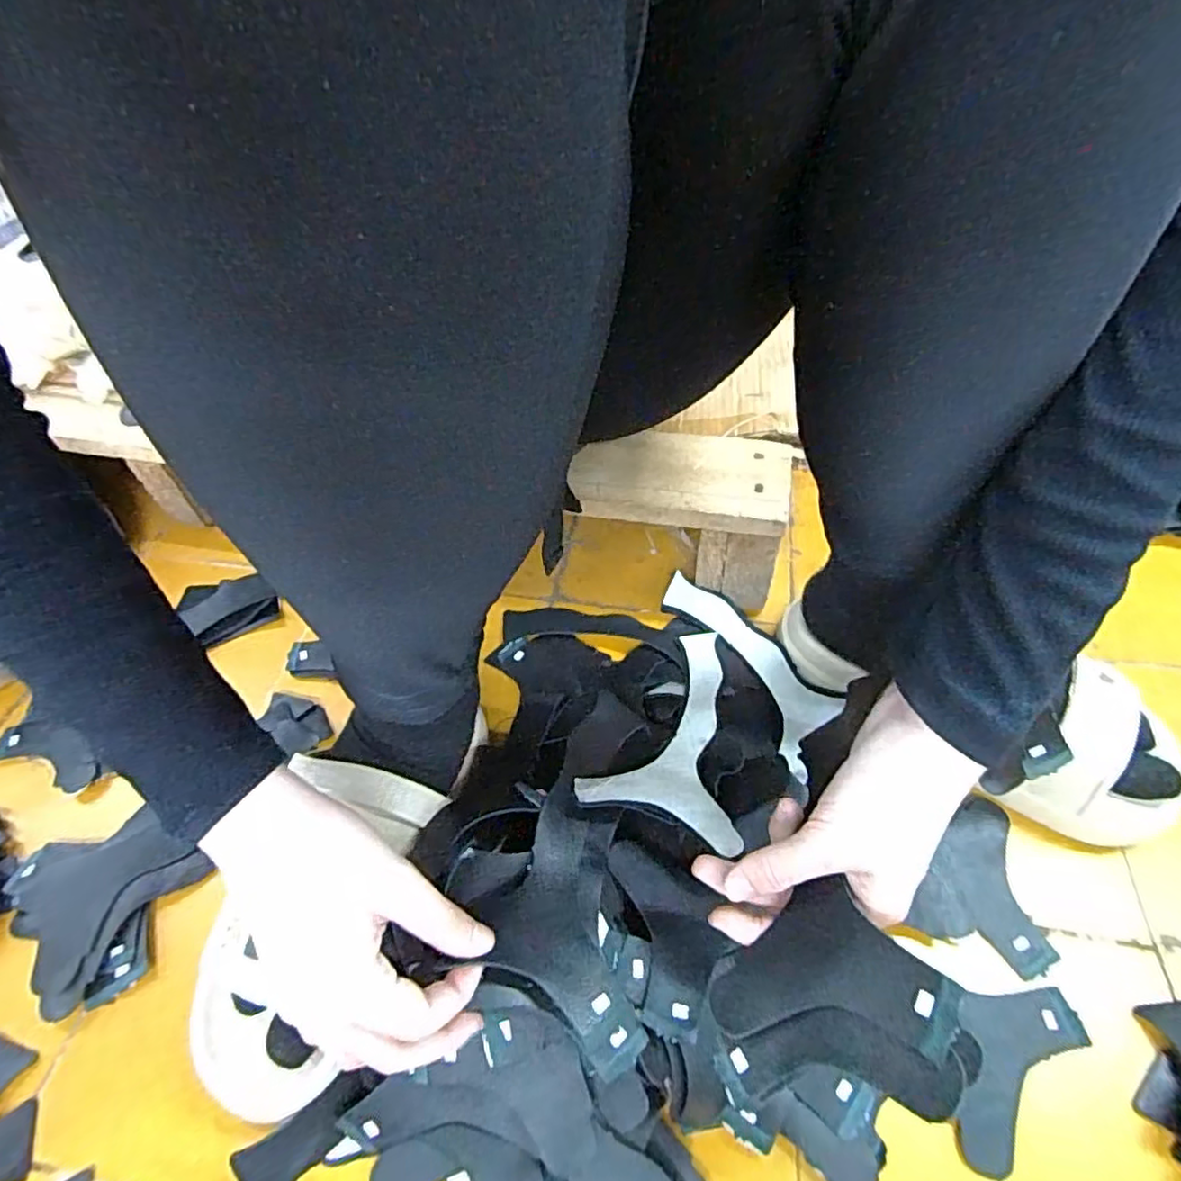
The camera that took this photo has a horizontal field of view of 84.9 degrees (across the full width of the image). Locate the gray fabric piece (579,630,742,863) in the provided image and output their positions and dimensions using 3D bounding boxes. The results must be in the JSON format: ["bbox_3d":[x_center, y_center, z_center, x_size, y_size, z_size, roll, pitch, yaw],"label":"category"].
[{"bbox_3d":[0.058,0.085,0.433,0.090,0.010,0.186,9,32,12],"label":"gray fabric piece"}]

